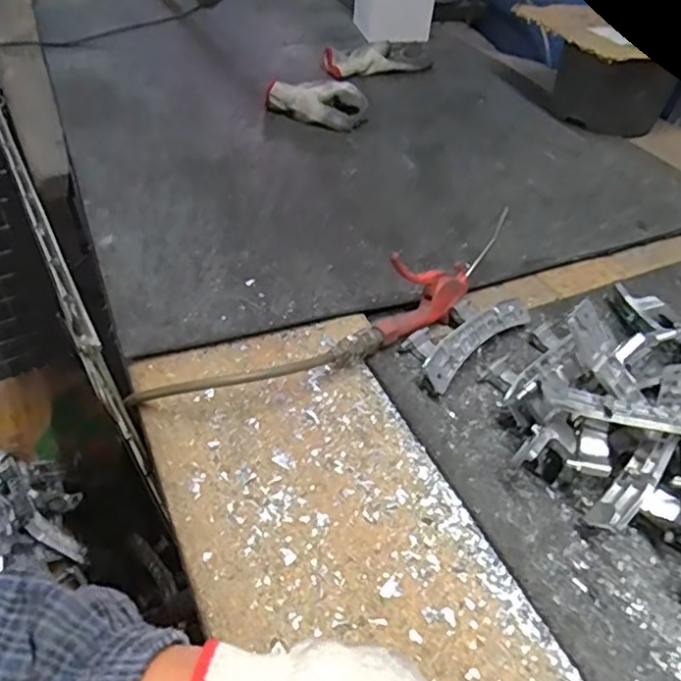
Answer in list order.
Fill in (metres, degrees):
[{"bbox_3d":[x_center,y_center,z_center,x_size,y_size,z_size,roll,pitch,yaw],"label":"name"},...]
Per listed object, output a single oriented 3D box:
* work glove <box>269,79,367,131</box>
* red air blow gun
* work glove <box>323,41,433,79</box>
[{"bbox_3d":[-0.033,-0.373,0.935,0.155,0.042,0.084,27,48,21],"label":"work glove"},{"bbox_3d":[0.105,-0.065,0.601,0.197,0.085,0.020,-27,33,-36],"label":"red air blow gun"},{"bbox_3d":[0.078,-0.510,1.089,0.217,0.037,0.088,-23,51,-26],"label":"work glove"}]

